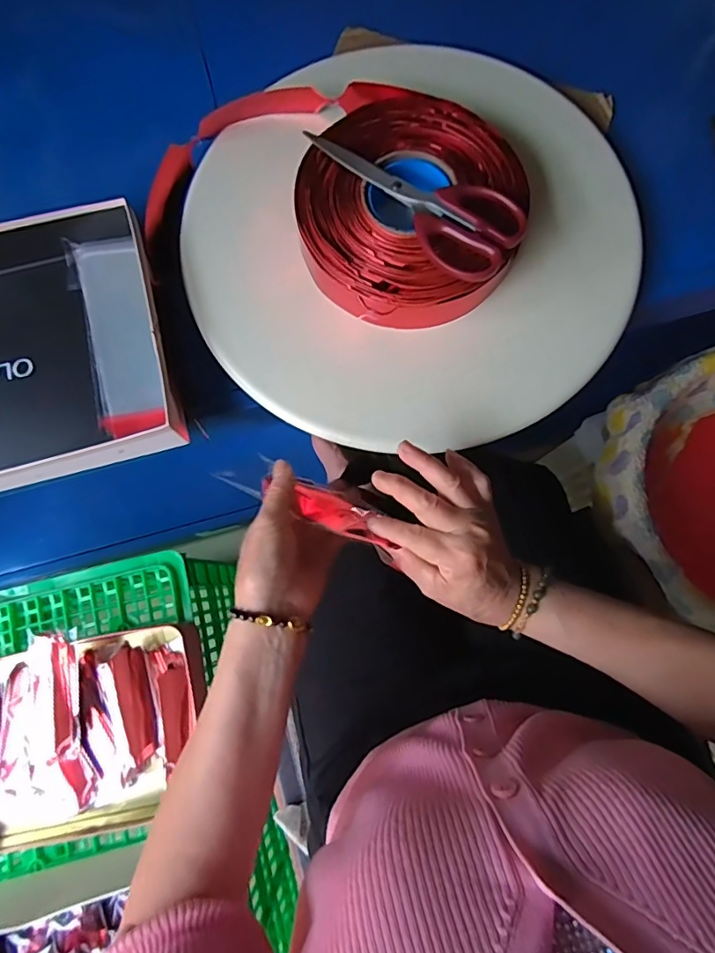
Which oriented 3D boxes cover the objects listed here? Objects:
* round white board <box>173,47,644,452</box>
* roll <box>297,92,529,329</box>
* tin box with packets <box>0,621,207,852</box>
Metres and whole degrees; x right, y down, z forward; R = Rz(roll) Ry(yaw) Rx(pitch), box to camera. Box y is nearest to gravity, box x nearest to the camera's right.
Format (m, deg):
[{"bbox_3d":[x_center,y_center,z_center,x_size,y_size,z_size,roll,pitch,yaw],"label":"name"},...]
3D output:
[{"bbox_3d":[0.041,-0.214,0.454,0.403,0.022,0.373,0,78,1],"label":"round white board"},{"bbox_3d":[0.047,-0.228,0.434,0.183,0.050,0.202,25,80,6],"label":"roll"},{"bbox_3d":[-0.337,0.305,0.599,0.304,0.066,0.228,-13,78,-2],"label":"tin box with packets"}]

